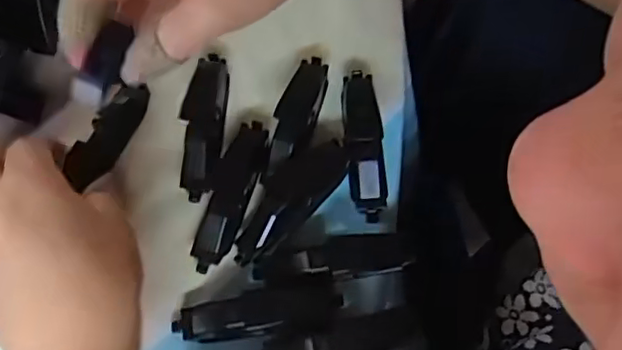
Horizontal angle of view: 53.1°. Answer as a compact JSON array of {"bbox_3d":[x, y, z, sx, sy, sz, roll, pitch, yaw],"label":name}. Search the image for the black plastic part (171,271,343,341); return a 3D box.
[{"bbox_3d":[-0.027,0.065,0.297,0.080,0.020,0.027,-8,71,-1],"label":"black plastic part"}]

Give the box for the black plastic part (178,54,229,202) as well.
[{"bbox_3d":[-0.056,-0.028,0.328,0.020,0.017,0.079,2,71,2],"label":"black plastic part"}]

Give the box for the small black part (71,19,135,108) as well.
[{"bbox_3d":[-0.097,-0.050,0.291,0.015,0.008,0.040,38,107,13],"label":"small black part"}]

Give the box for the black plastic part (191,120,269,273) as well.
[{"bbox_3d":[-0.041,0.010,0.320,0.019,0.015,0.079,17,73,7],"label":"black plastic part"}]

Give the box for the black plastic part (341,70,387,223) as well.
[{"bbox_3d":[0.027,-0.018,0.323,0.019,0.020,0.079,-3,71,0],"label":"black plastic part"}]

